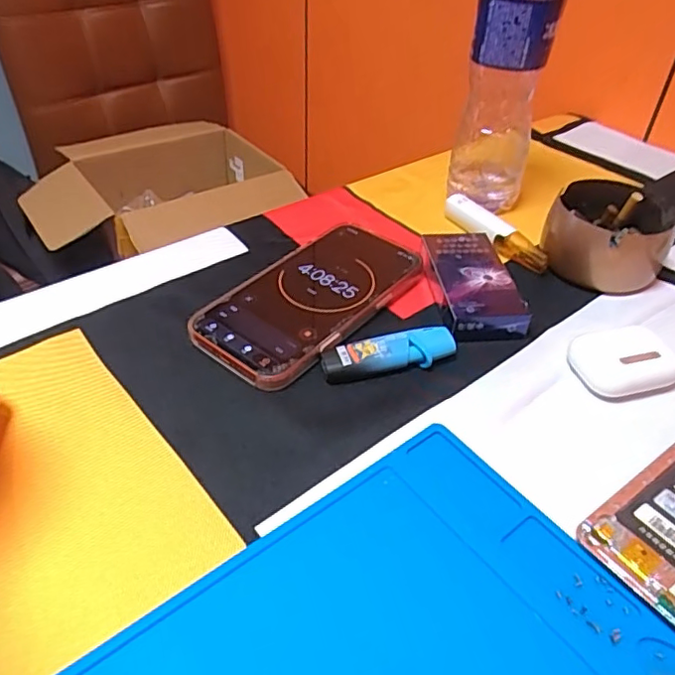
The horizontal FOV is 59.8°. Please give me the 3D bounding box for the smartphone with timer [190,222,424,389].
[{"bbox_3d":[-0.017,-0.029,0.402,0.083,0.014,0.164,29,48,26],"label":"smartphone with timer"}]

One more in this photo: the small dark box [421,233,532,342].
[{"bbox_3d":[0.093,-0.038,0.411,0.050,0.023,0.096,-3,42,-5],"label":"small dark box"}]

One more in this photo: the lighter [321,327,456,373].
[{"bbox_3d":[0.032,0.010,0.362,0.083,0.016,0.022,-8,43,-11],"label":"lighter"}]

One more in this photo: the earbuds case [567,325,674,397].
[{"bbox_3d":[0.173,0.016,0.358,0.053,0.025,0.042,-10,43,-14],"label":"earbuds case"}]

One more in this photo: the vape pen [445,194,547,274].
[{"bbox_3d":[0.128,-0.086,0.469,0.022,0.021,0.102,-22,47,-24],"label":"vape pen"}]

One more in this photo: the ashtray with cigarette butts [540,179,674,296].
[{"bbox_3d":[0.203,-0.075,0.442,0.084,0.049,0.087,1,42,-1],"label":"ashtray with cigarette butts"}]

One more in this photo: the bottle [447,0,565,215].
[{"bbox_3d":[0.130,-0.201,0.450,0.061,0.218,0.053,12,43,10],"label":"bottle"}]

